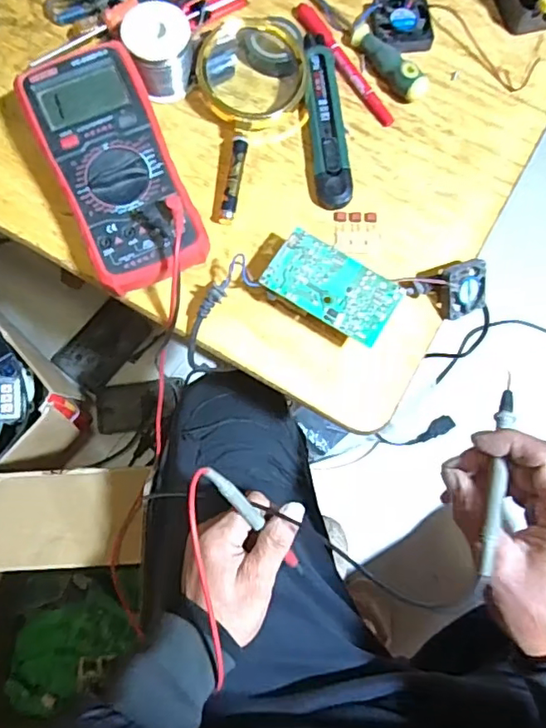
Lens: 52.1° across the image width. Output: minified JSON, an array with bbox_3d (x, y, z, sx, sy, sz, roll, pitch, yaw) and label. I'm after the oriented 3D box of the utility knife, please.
[{"bbox_3d":[0.044,-0.204,0.464,0.028,0.016,0.156,-5,75,-2],"label":"utility knife"}]

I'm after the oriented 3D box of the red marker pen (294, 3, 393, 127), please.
[{"bbox_3d":[0.060,-0.260,0.482,0.018,0.013,0.136,-34,78,-9],"label":"red marker pen"}]

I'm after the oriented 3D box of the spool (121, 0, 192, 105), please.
[{"bbox_3d":[-0.091,-0.254,0.456,0.050,0.057,0.047,0,75,-1],"label":"spool"}]

